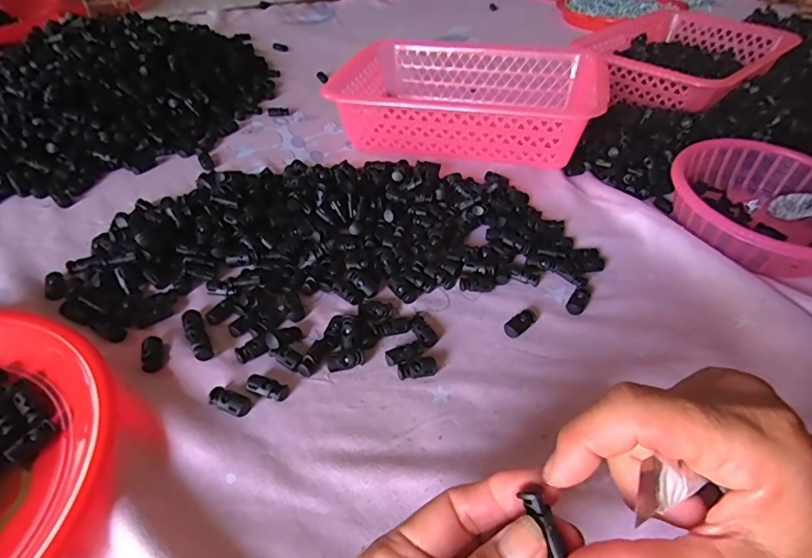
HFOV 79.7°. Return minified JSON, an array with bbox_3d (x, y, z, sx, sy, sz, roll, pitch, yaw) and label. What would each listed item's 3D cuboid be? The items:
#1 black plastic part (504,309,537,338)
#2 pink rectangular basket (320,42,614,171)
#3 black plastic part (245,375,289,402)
[{"bbox_3d":[0.090,0.034,0.381,0.030,0.009,0.014,-31,51,-30],"label":"black plastic part"},{"bbox_3d":[0.078,-0.228,0.604,0.300,0.078,0.214,11,44,10],"label":"pink rectangular basket"},{"bbox_3d":[-0.095,0.074,0.334,0.029,0.007,0.013,12,44,12],"label":"black plastic part"}]

